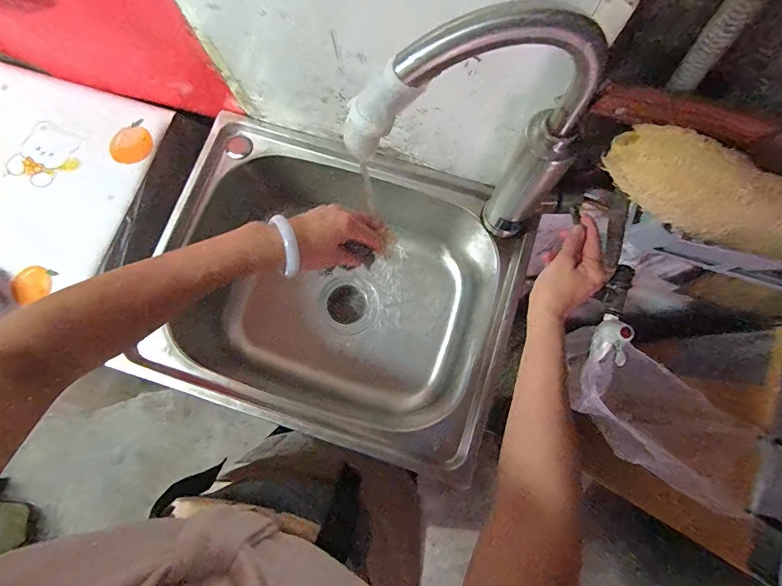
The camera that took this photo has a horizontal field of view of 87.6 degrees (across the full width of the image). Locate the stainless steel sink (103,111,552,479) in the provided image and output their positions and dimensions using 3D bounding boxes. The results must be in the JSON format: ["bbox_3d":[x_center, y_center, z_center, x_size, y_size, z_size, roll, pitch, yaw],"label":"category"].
[{"bbox_3d":[-0.074,-0.004,0.663,0.506,0.208,0.407,20,81,6],"label":"stainless steel sink"}]

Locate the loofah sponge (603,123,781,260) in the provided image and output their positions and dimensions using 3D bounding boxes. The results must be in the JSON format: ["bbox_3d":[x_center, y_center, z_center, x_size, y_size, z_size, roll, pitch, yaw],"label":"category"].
[{"bbox_3d":[0.247,-0.069,0.305,0.183,0.051,0.039,20,80,-14],"label":"loofah sponge"}]

